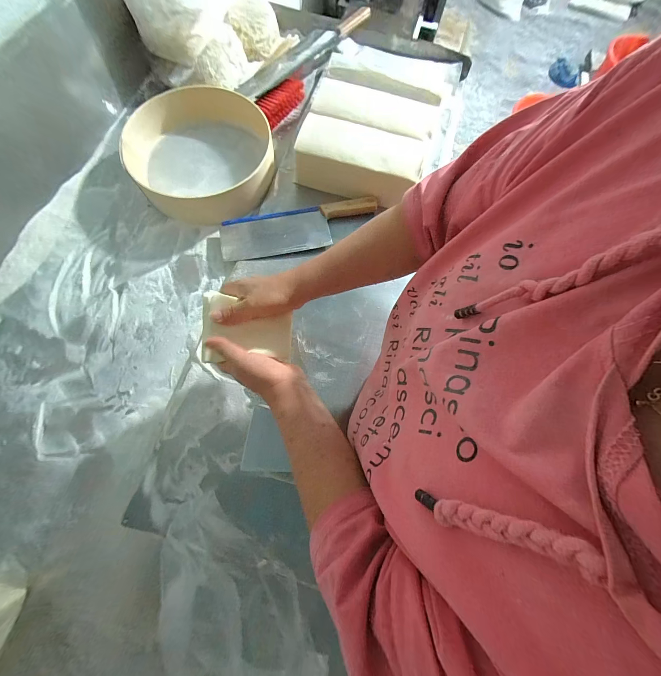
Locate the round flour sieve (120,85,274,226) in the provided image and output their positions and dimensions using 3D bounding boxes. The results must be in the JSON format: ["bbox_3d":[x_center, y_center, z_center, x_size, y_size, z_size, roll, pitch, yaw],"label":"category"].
[{"bbox_3d":[-0.258,-0.382,0.594,0.261,0.064,0.270,0,73,-1],"label":"round flour sieve"}]

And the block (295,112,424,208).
[{"bbox_3d":[0.060,-0.361,0.590,0.248,0.083,0.113,11,72,2],"label":"block"}]

